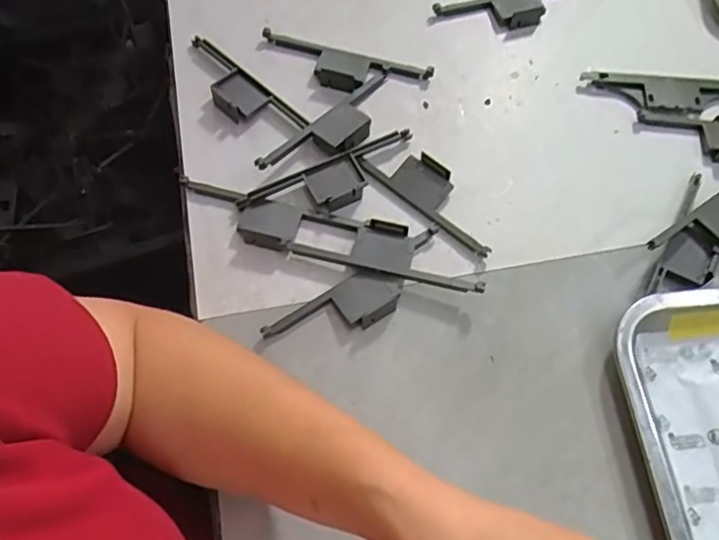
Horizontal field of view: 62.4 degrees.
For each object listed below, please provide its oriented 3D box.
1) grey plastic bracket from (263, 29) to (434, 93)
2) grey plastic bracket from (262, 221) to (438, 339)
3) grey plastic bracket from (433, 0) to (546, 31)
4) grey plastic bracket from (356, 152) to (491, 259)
[{"bbox_3d":[-0.014,-0.163,0.468,0.138,0.013,0.044,17,67,5],"label":"grey plastic bracket"},{"bbox_3d":[0.004,0.018,0.398,0.138,0.006,0.037,-30,71,-15],"label":"grey plastic bracket"},{"bbox_3d":[0.137,-0.224,0.507,0.141,0.009,0.038,-15,68,-9],"label":"grey plastic bracket"},{"bbox_3d":[0.054,-0.056,0.427,0.113,0.011,0.037,38,70,13],"label":"grey plastic bracket"}]

